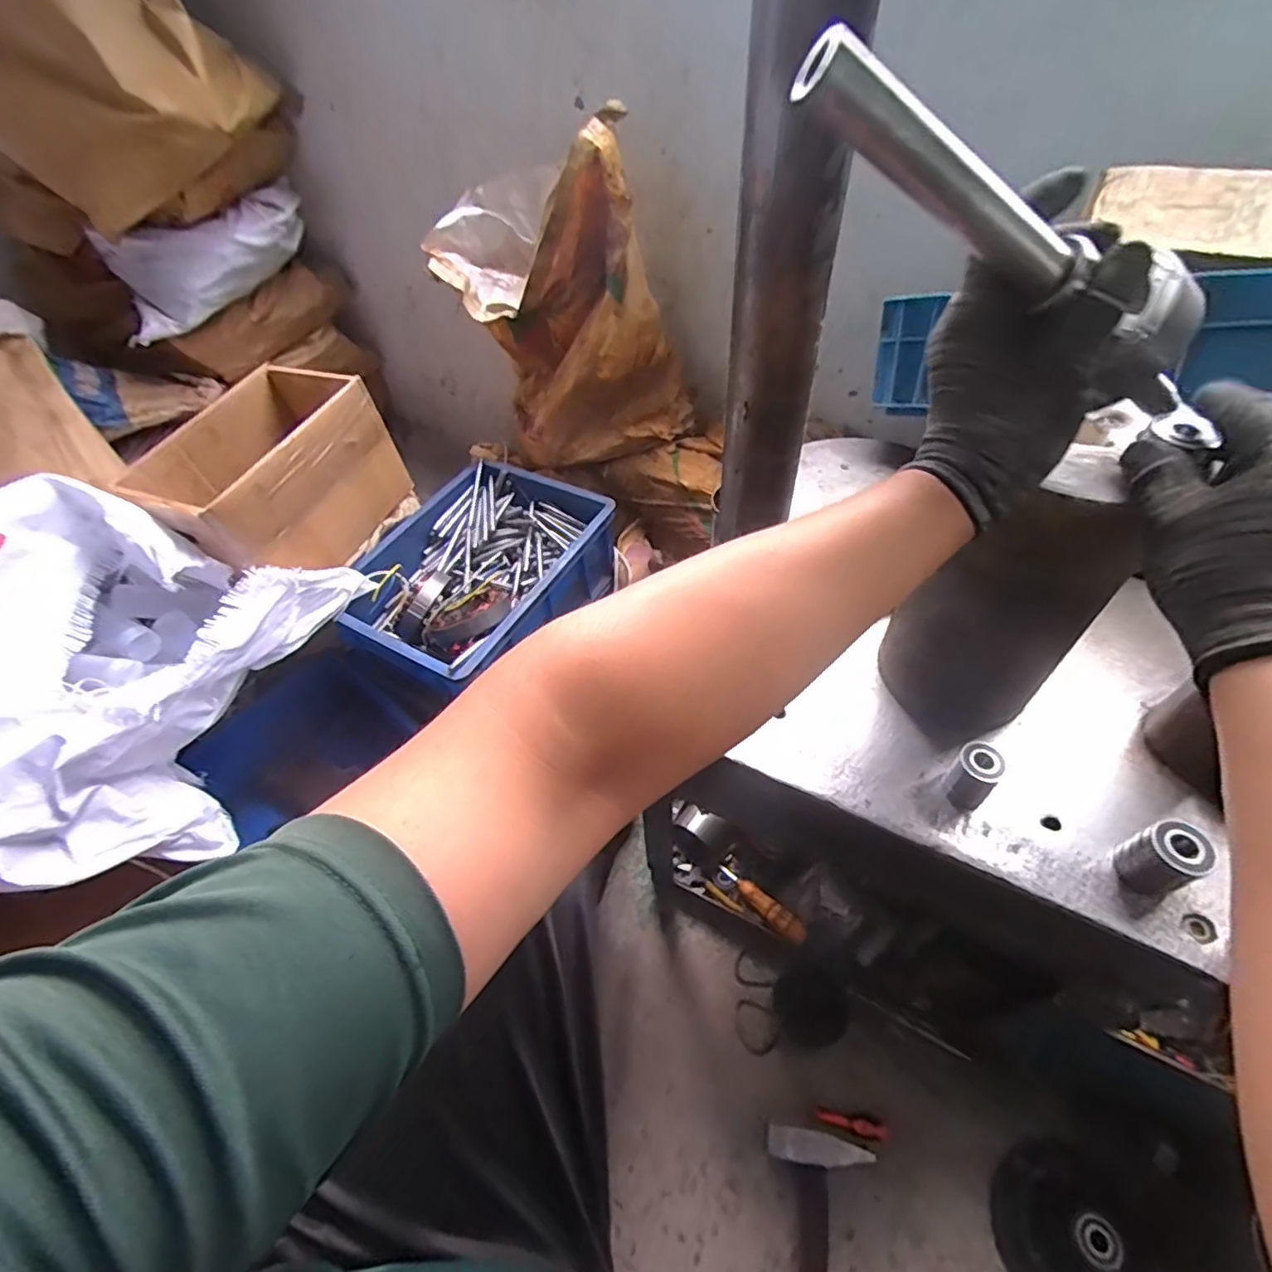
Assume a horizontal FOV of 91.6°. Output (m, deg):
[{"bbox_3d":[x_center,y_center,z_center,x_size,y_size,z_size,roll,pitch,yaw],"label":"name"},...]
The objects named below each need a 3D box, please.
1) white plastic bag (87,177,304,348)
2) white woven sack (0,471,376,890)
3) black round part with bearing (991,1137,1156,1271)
[{"bbox_3d":[-0.766,-0.698,1.163,0.134,0.183,0.399,27,58,23],"label":"white plastic bag"},{"bbox_3d":[-0.729,0.040,0.697,0.651,0.246,0.412,-3,51,1],"label":"white woven sack"},{"bbox_3d":[0.445,0.610,0.630,0.127,0.070,0.144,10,53,12],"label":"black round part with bearing"}]

